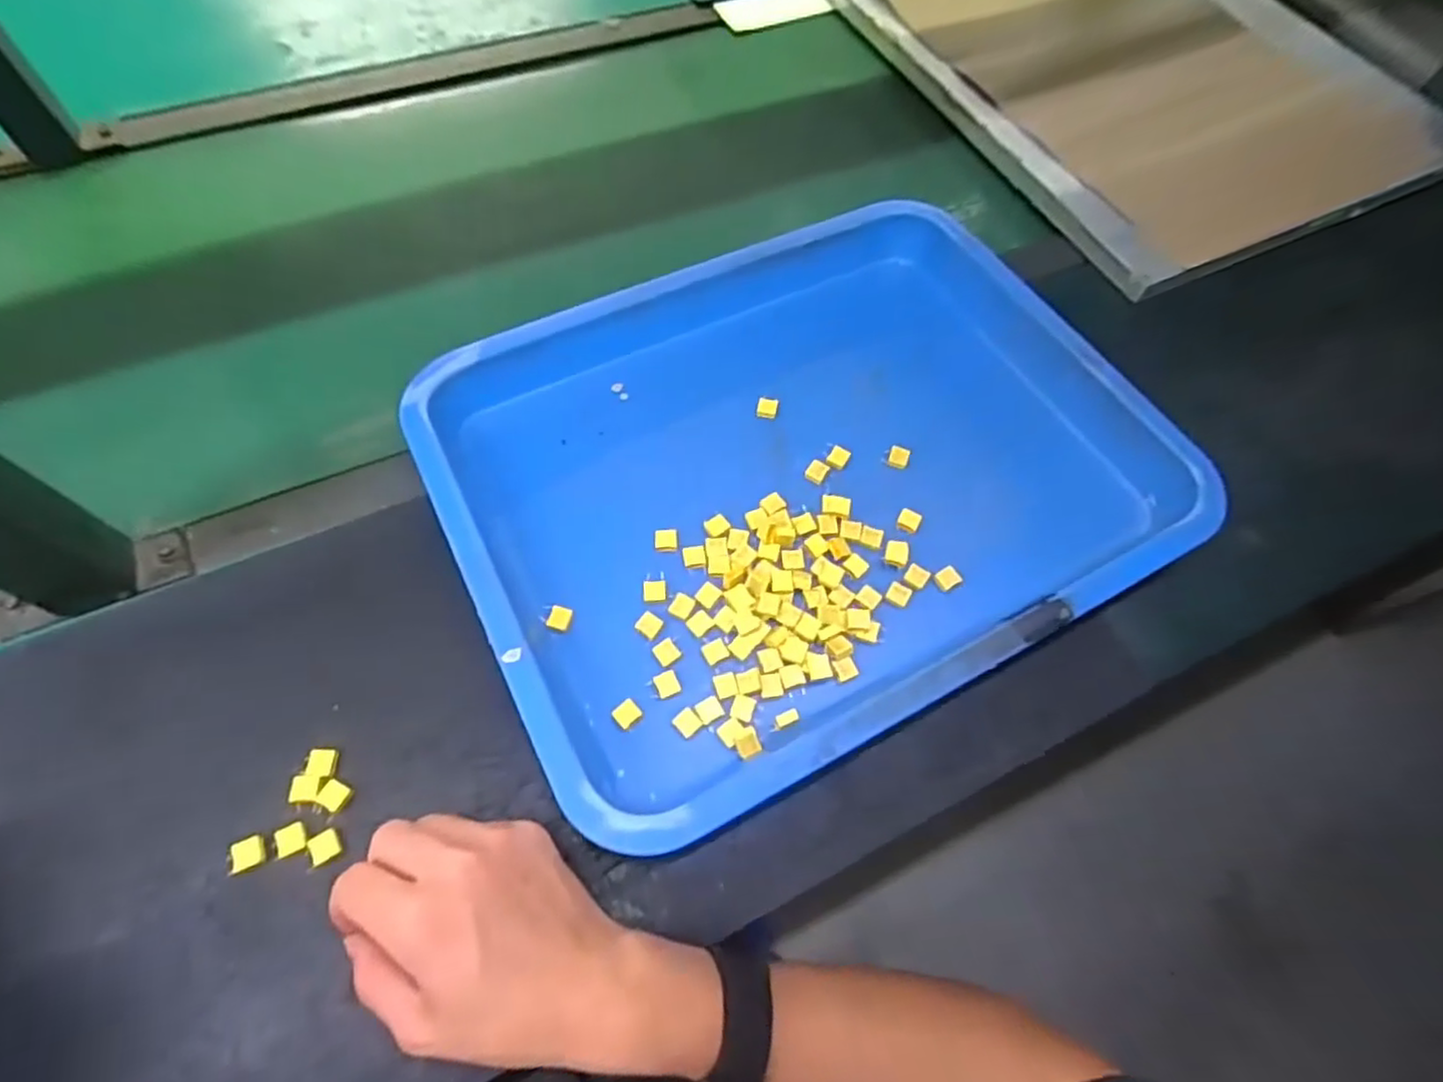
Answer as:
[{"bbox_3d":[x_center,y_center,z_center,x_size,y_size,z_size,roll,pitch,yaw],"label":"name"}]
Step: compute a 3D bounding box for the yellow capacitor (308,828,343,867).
[{"bbox_3d":[-0.201,0.155,0.354,0.012,0.006,0.015,-31,68,-14],"label":"yellow capacitor"}]

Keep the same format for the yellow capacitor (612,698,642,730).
[{"bbox_3d":[-0.052,0.095,0.384,0.014,0.004,0.013,-40,71,-17],"label":"yellow capacitor"}]

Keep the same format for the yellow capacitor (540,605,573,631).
[{"bbox_3d":[-0.099,0.045,0.415,0.017,0.004,0.014,14,65,7],"label":"yellow capacitor"}]

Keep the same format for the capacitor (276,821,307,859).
[{"bbox_3d":[-0.217,0.150,0.353,0.013,0.005,0.014,-32,68,-14],"label":"capacitor"}]

